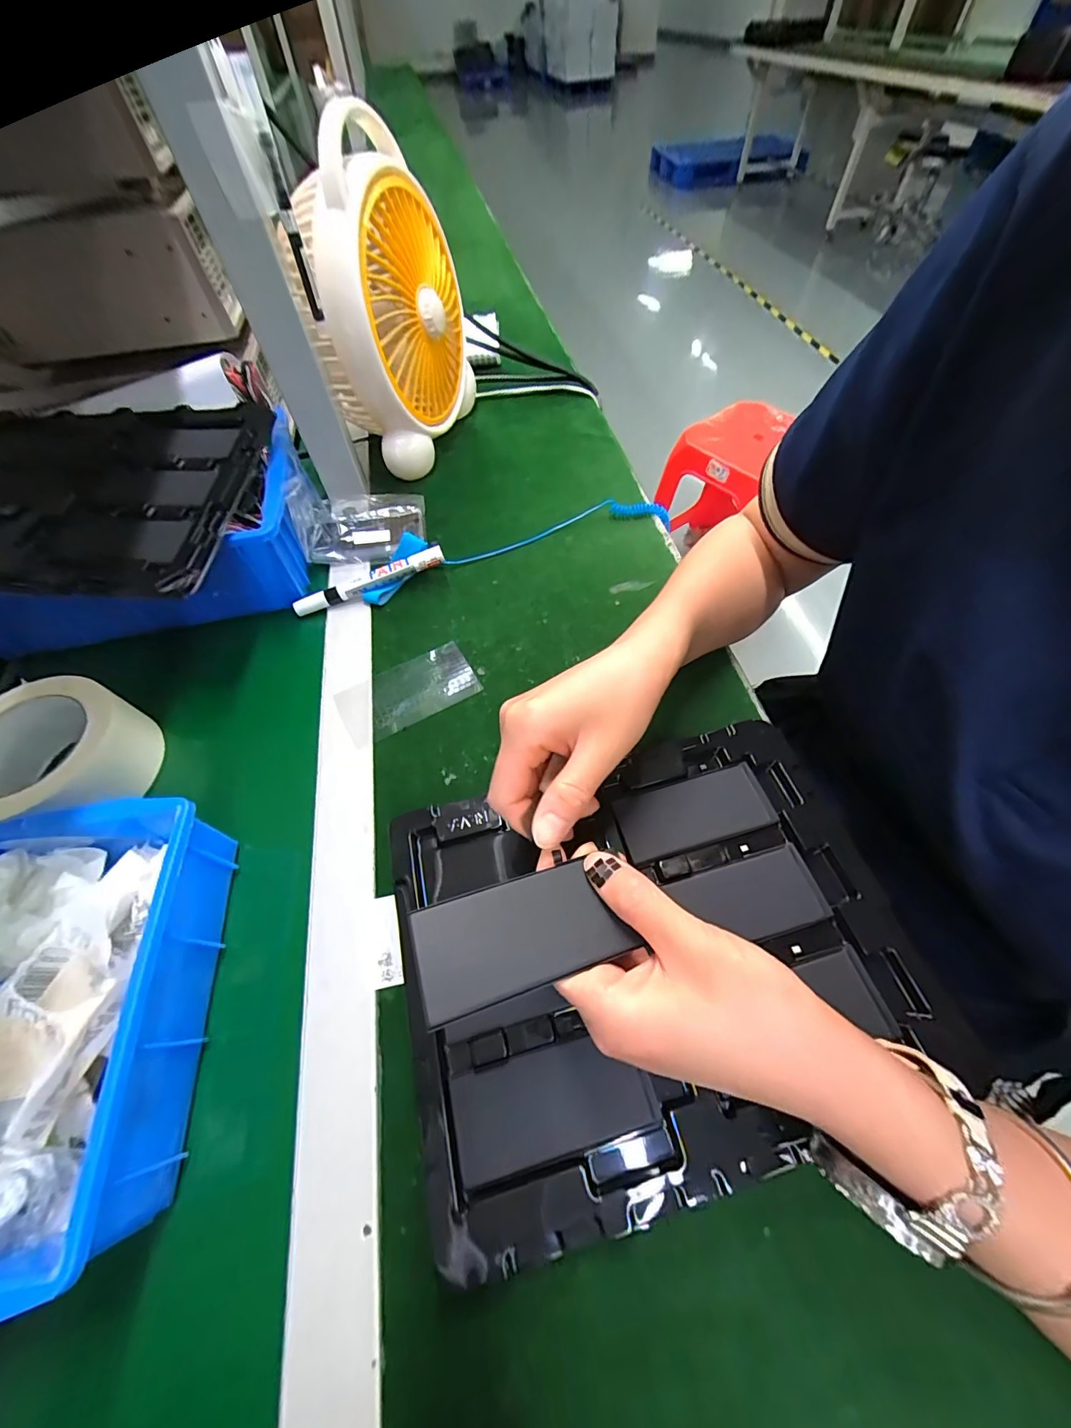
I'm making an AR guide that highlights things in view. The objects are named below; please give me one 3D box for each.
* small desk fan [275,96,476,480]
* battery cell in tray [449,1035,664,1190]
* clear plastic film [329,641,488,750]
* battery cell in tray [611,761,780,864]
[{"bbox_3d":[-0.144,-0.401,0.468,0.087,0.252,0.213,9,59,9],"label":"small desk fan"},{"bbox_3d":[0.009,0.193,0.229,0.097,0.005,0.043,-13,58,-5],"label":"battery cell in tray"},{"bbox_3d":[-0.105,-0.018,0.374,0.107,0.004,0.060,-29,61,-12],"label":"clear plastic film"},{"bbox_3d":[0.103,0.064,0.302,0.098,0.005,0.042,-15,58,-6],"label":"battery cell in tray"}]

